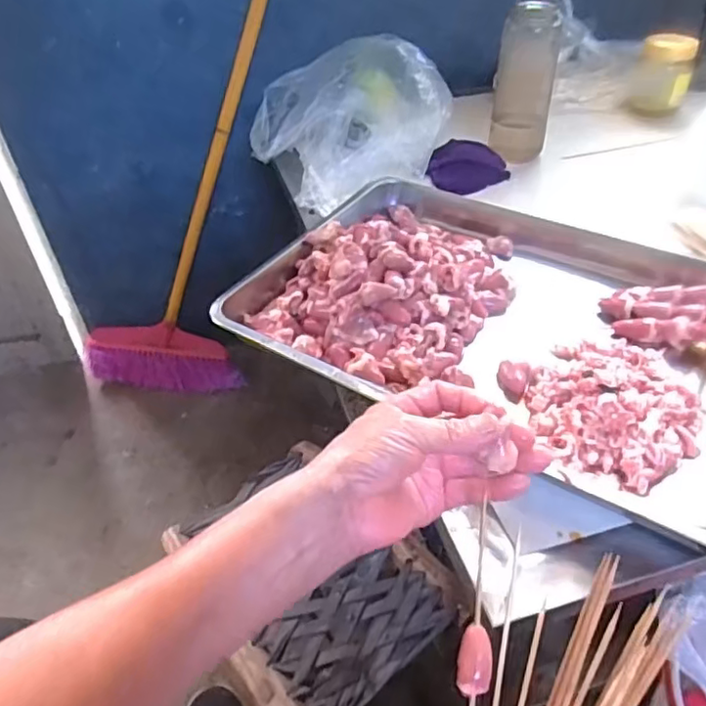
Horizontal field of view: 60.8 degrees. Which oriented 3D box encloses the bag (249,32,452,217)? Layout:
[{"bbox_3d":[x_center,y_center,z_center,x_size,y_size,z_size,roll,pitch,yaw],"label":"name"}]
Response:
[{"bbox_3d":[-0.010,-0.312,0.789,0.219,0.134,0.255,-24,47,-23],"label":"bag"}]

